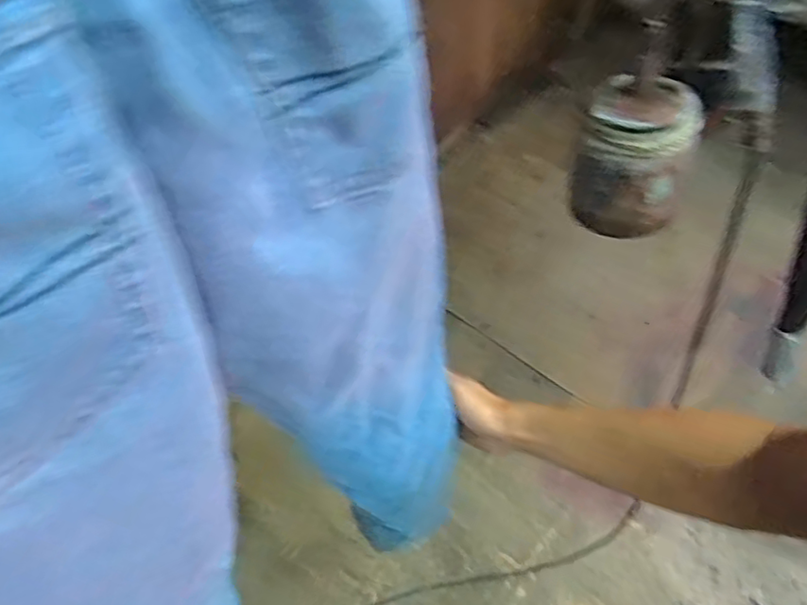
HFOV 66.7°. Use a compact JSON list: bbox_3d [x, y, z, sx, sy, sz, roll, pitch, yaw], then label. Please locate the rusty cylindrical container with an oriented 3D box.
[{"bbox_3d":[0.218,-0.134,0.581,0.091,0.121,0.083,-3,50,3],"label":"rusty cylindrical container"}]

